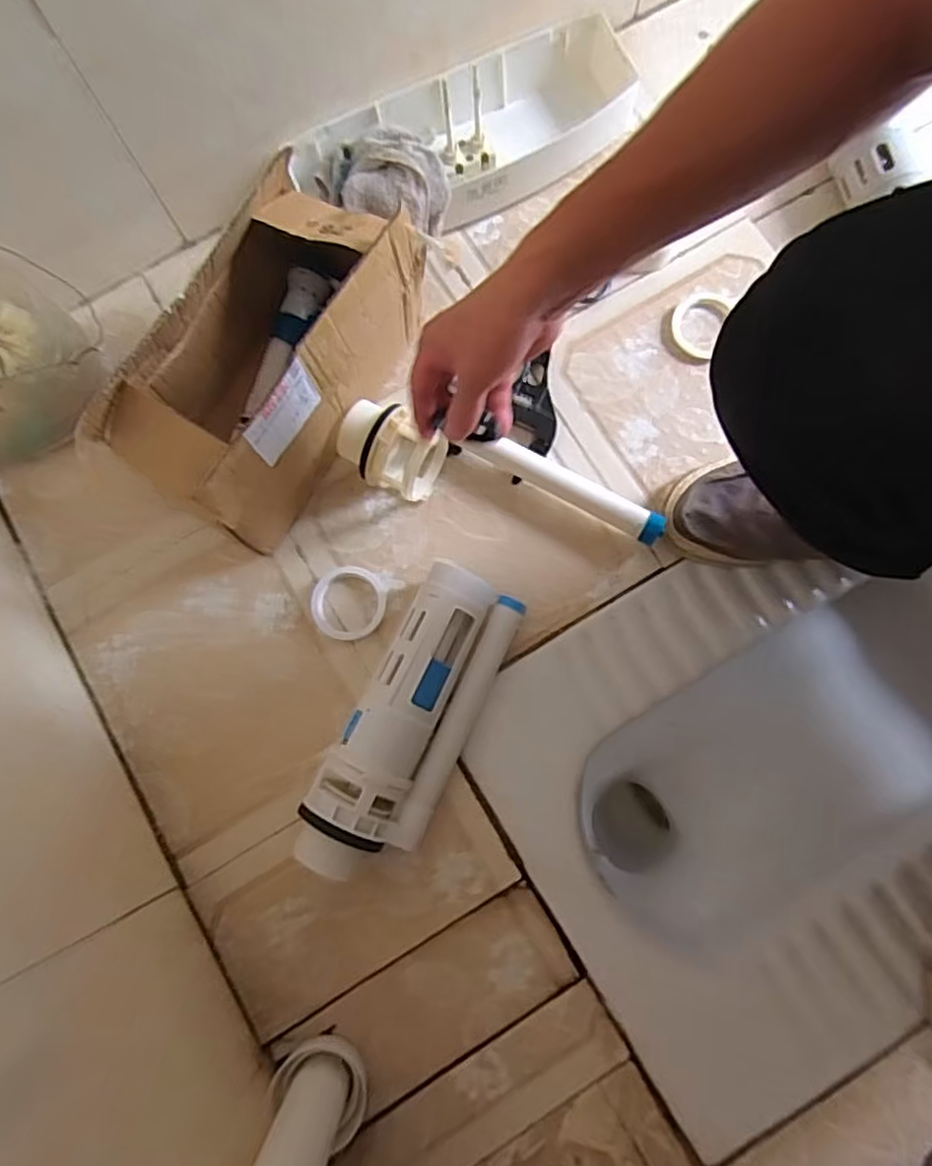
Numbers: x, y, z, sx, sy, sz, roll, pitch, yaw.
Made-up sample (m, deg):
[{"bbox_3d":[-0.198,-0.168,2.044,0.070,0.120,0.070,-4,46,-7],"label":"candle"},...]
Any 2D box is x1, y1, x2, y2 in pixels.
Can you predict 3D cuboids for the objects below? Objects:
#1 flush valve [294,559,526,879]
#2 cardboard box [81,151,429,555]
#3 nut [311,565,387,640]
[{"bbox_3d":[-0.048,0.122,0.598,0.101,0.076,0.273,24,80,6],"label":"flush valve"},{"bbox_3d":[-0.180,-0.204,0.618,0.162,0.172,0.293,32,81,7],"label":"cardboard box"},{"bbox_3d":[-0.116,0.019,0.655,0.072,0.005,0.073,0,78,1],"label":"nut"}]

